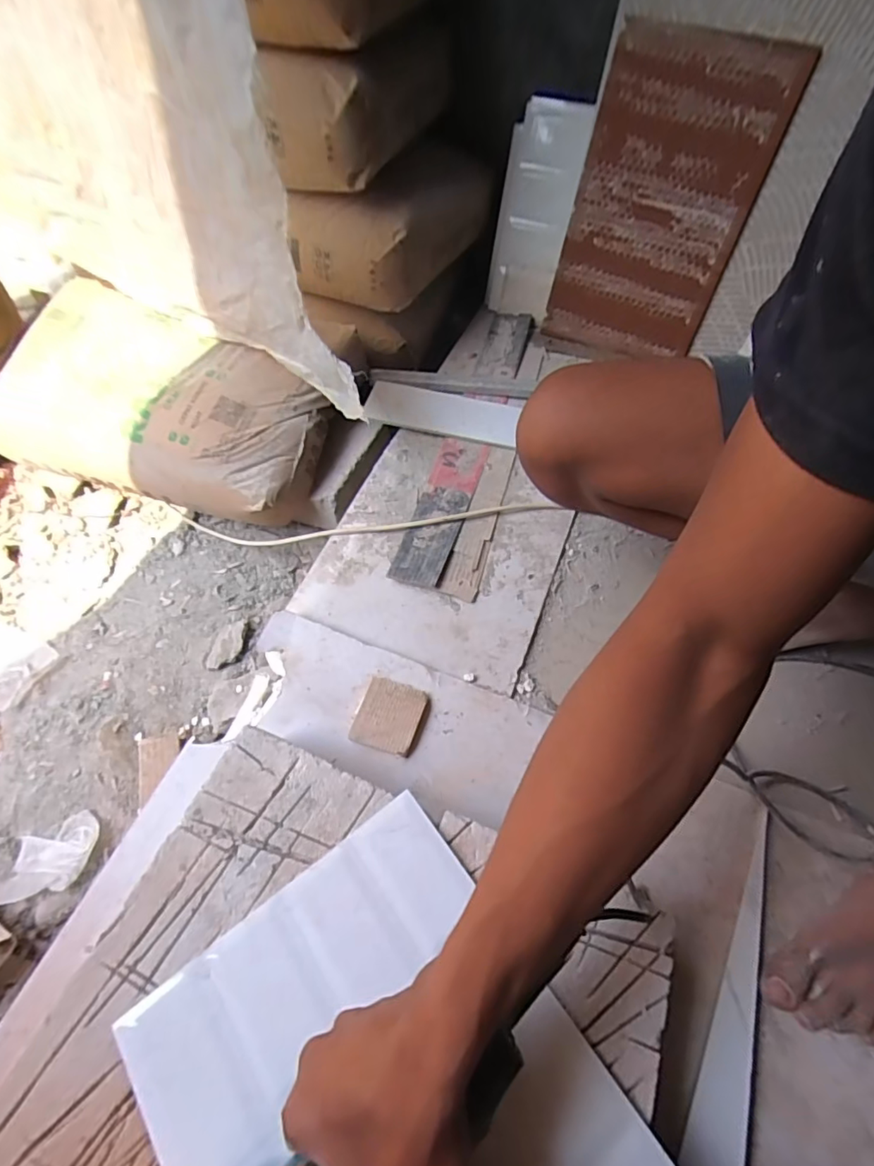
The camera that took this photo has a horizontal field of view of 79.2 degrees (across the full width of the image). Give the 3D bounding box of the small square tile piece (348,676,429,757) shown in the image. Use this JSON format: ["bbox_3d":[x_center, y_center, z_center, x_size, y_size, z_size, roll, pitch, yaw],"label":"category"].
[{"bbox_3d":[-0.049,0.139,0.558,0.068,0.012,0.076,14,57,9],"label":"small square tile piece"}]

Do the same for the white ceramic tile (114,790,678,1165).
[{"bbox_3d":[0.000,0.370,0.324,0.245,0.014,0.391,-33,65,-21],"label":"white ceramic tile"}]

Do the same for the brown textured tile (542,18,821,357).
[{"bbox_3d":[0.333,-0.560,0.805,0.246,0.390,0.014,19,40,8],"label":"brown textured tile"}]

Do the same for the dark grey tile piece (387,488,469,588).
[{"bbox_3d":[-0.008,-0.066,0.701,0.067,0.012,0.166,13,57,8],"label":"dark grey tile piece"}]

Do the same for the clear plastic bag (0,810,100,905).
[{"bbox_3d":[-0.453,0.312,0.597,0.131,0.025,0.078,-11,58,-7],"label":"clear plastic bag"}]

